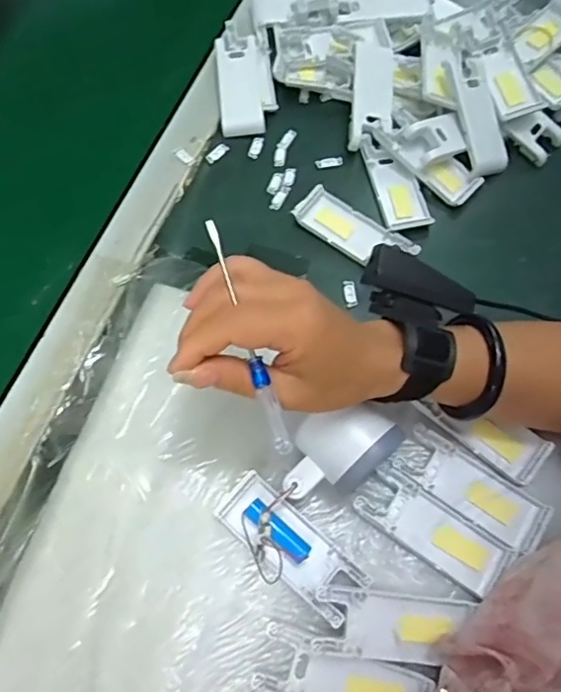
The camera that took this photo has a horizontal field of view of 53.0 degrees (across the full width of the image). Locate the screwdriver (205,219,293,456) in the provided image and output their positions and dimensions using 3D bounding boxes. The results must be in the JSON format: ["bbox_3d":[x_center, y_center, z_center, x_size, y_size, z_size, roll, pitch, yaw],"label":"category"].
[{"bbox_3d":[-0.017,-0.004,0.299,0.009,0.007,0.129,-19,94,-9],"label":"screwdriver"}]

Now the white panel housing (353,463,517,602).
[{"bbox_3d":[0.104,0.125,0.383,0.102,0.007,0.041,35,71,13],"label":"white panel housing"}]

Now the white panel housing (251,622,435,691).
[{"bbox_3d":[0.038,0.207,0.344,0.102,0.013,0.038,16,67,6],"label":"white panel housing"}]

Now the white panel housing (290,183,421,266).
[{"bbox_3d":[0.062,-0.097,0.484,0.105,0.009,0.043,36,71,14],"label":"white panel housing"}]

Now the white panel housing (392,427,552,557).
[{"bbox_3d":[0.133,0.099,0.393,0.101,0.008,0.039,33,70,13],"label":"white panel housing"}]

